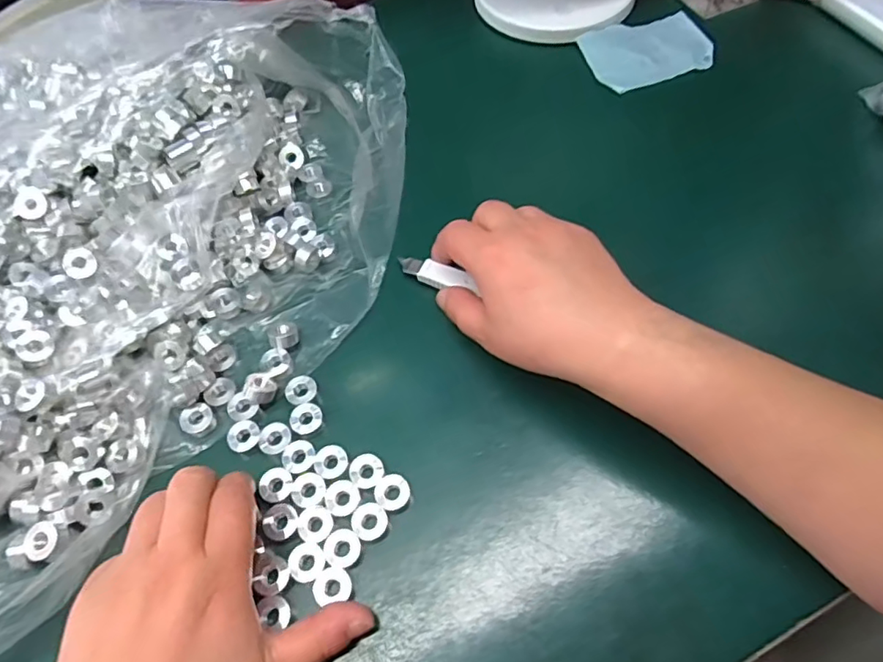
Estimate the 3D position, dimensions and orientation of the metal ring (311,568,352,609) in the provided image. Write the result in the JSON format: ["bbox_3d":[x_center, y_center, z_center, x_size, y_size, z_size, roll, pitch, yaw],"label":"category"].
[{"bbox_3d":[-0.052,0.120,0.273,0.018,0.004,0.016,-20,62,-7],"label":"metal ring"}]

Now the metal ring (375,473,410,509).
[{"bbox_3d":[-0.025,0.084,0.298,0.017,0.008,0.018,-1,61,3],"label":"metal ring"}]

